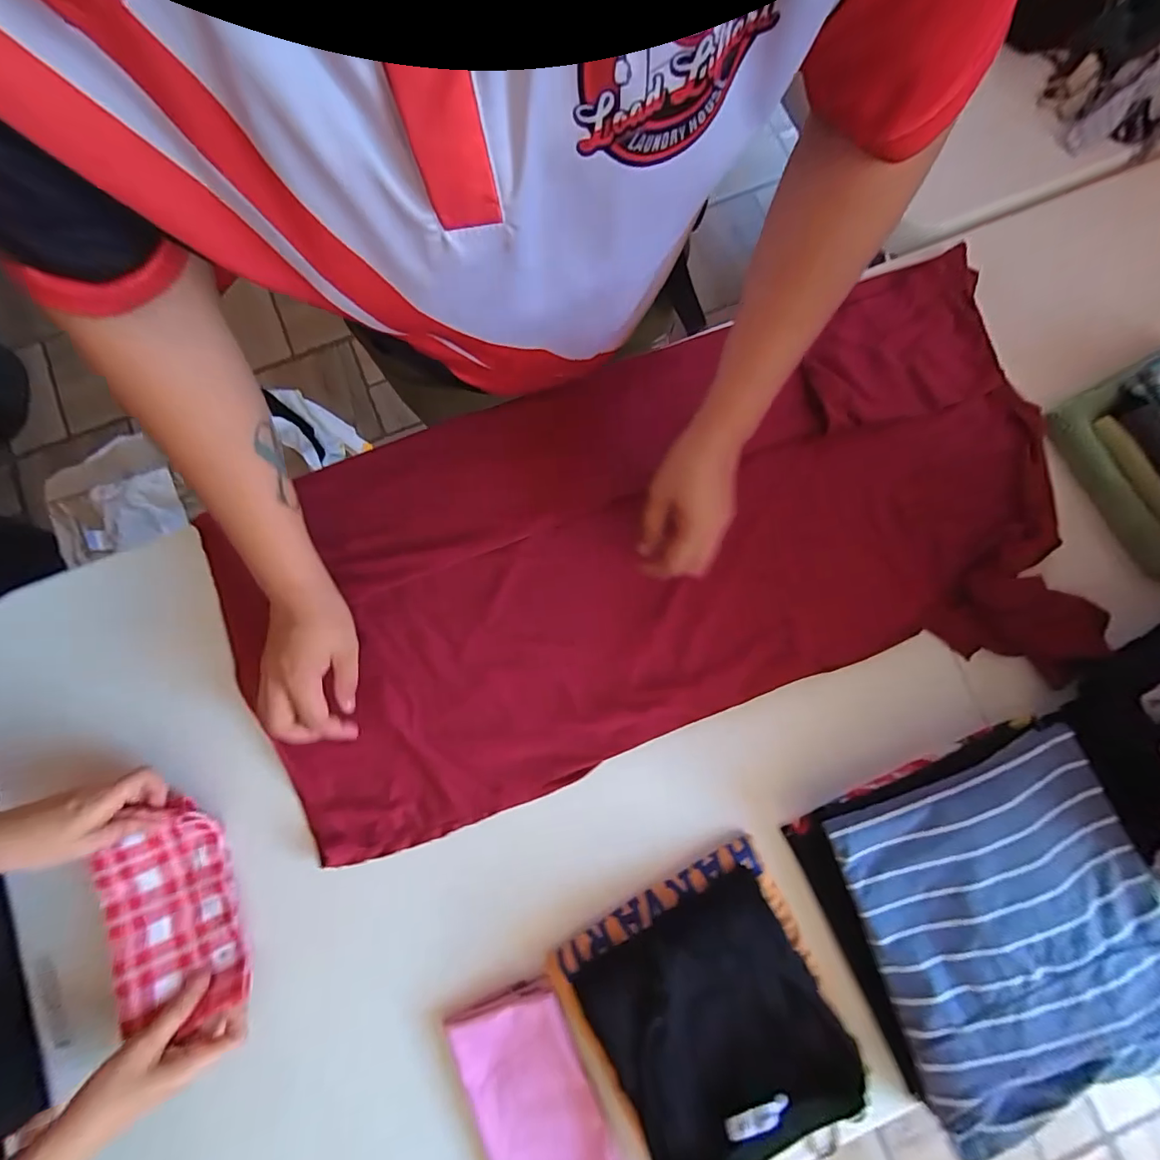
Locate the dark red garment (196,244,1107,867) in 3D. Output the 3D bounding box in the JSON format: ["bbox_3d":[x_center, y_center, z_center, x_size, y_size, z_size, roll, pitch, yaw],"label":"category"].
[{"bbox_3d":[0.073,-0.037,0.497,0.813,0.038,0.392,-18,80,-4],"label":"dark red garment"}]

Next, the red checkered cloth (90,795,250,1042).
[{"bbox_3d":[-0.355,0.289,0.427,0.093,0.039,0.171,-19,81,-4],"label":"red checkered cloth"}]

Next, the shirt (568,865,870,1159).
[{"bbox_3d":[0.112,0.368,0.398,0.175,0.043,0.182,-28,81,-6],"label":"shirt"}]

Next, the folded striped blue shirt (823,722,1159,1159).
[{"bbox_3d":[0.362,0.286,0.403,0.237,0.048,0.251,-21,81,-5],"label":"folded striped blue shirt"}]

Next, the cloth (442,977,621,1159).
[{"bbox_3d":[-0.033,0.456,0.409,0.101,0.025,0.198,-24,81,-5],"label":"cloth"}]

